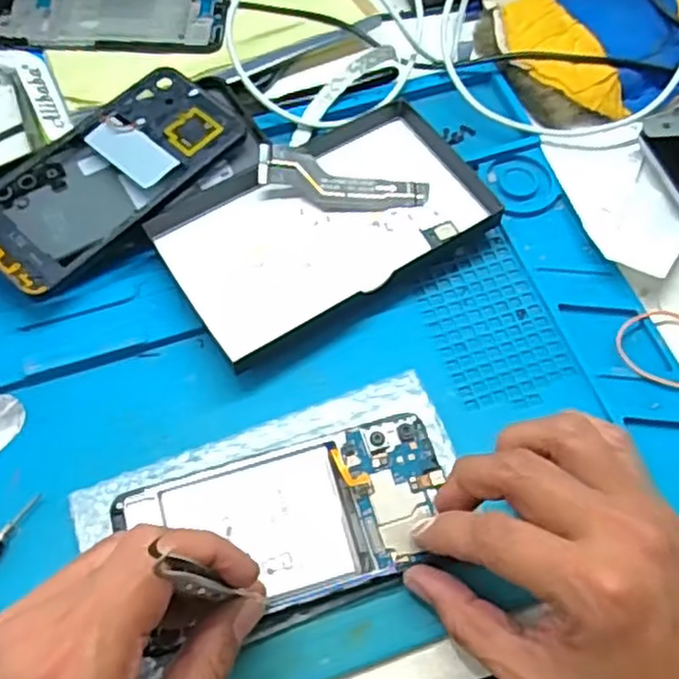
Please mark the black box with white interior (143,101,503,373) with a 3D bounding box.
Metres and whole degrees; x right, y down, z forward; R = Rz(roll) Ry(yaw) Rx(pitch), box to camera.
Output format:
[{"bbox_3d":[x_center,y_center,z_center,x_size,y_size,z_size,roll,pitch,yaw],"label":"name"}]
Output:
[{"bbox_3d":[-0.007,-0.067,0.406,0.176,0.018,0.101,-30,67,-15],"label":"black box with white interior"}]

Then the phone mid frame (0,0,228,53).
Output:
[{"bbox_3d":[-0.159,-0.227,0.484,0.163,0.008,0.082,3,63,1],"label":"phone mid frame"}]

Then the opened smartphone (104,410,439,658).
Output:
[{"bbox_3d":[-0.023,0.084,0.332,0.148,0.009,0.072,-16,68,-8],"label":"opened smartphone"}]

